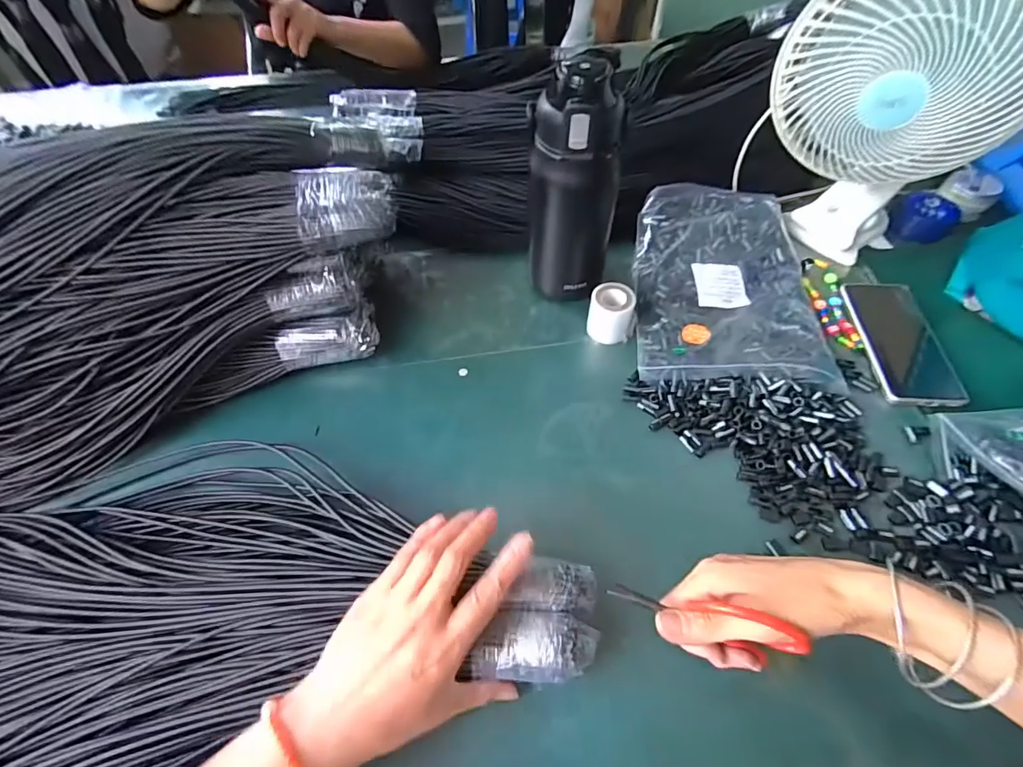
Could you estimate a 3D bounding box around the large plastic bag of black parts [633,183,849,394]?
[{"bbox_3d":[0.249,-0.118,0.541,0.204,0.062,0.281,5,56,5],"label":"large plastic bag of black parts"}]

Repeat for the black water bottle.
[{"bbox_3d":[0.062,-0.193,0.480,0.071,0.239,0.081,-33,60,-20],"label":"black water bottle"}]

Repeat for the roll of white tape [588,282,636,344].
[{"bbox_3d":[0.109,-0.076,0.510,0.048,0.055,0.041,13,56,11],"label":"roll of white tape"}]

